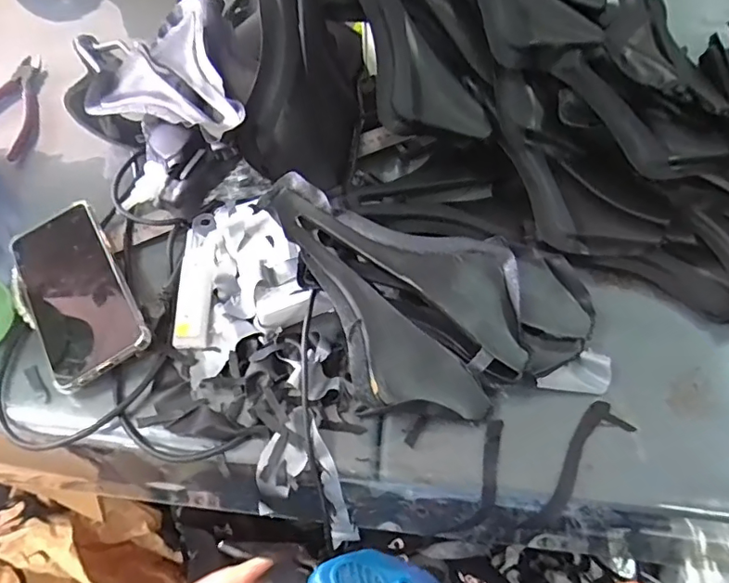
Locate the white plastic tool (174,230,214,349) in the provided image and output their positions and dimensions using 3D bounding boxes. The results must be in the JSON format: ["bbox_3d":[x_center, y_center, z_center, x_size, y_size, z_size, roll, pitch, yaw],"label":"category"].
[{"bbox_3d":[-0.141,-0.003,0.442,0.027,0.018,0.102,-1,58,-2],"label":"white plastic tool"}]

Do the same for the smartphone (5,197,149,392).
[{"bbox_3d":[-0.235,-0.001,0.429,0.075,0.013,0.159,-30,65,-12],"label":"smartphone"}]

